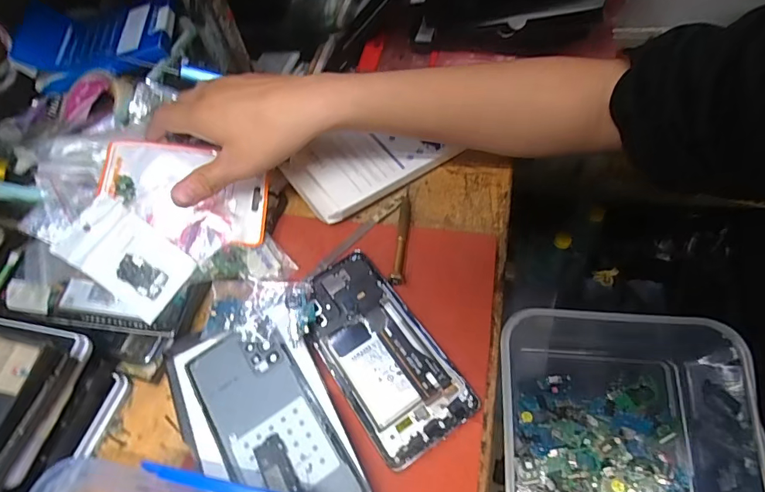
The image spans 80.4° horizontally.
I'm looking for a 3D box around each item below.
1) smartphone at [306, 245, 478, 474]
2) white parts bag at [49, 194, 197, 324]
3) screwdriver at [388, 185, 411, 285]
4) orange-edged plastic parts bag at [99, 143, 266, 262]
[{"bbox_3d":[-0.006,0.077,0.344,0.076,0.011,0.158,-31,59,-14],"label":"smartphone"},{"bbox_3d":[-0.203,0.010,0.360,0.092,0.009,0.059,39,79,-4],"label":"white parts bag"},{"bbox_3d":[0.019,-0.014,0.404,0.011,0.010,0.110,5,57,9],"label":"screwdriver"},{"bbox_3d":[-0.169,-0.041,0.384,0.133,0.012,0.098,4,68,-12],"label":"orange-edged plastic parts bag"}]

